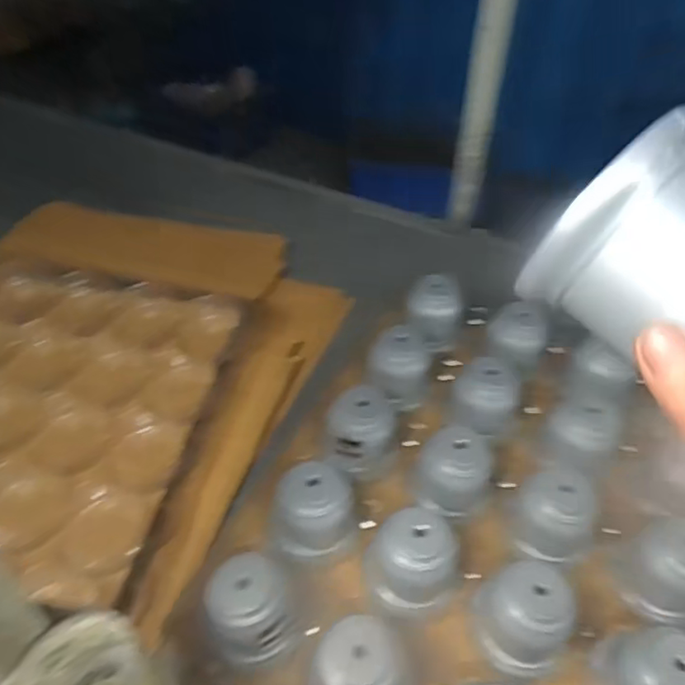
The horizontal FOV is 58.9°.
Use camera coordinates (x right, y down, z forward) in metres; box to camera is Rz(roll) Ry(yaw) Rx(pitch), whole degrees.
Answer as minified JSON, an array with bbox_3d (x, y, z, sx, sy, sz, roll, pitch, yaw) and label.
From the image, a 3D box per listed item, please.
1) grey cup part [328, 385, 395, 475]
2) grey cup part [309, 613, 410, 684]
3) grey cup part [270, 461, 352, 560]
[{"bbox_3d":[0.017,0.094,0.642,0.072,0.077,0.062,13,46,10],"label":"grey cup part"},{"bbox_3d":[0.018,0.266,0.487,0.082,0.063,0.076,9,45,6],"label":"grey cup part"},{"bbox_3d":[-0.028,0.162,0.569,0.068,0.064,0.070,1,45,-1],"label":"grey cup part"}]

